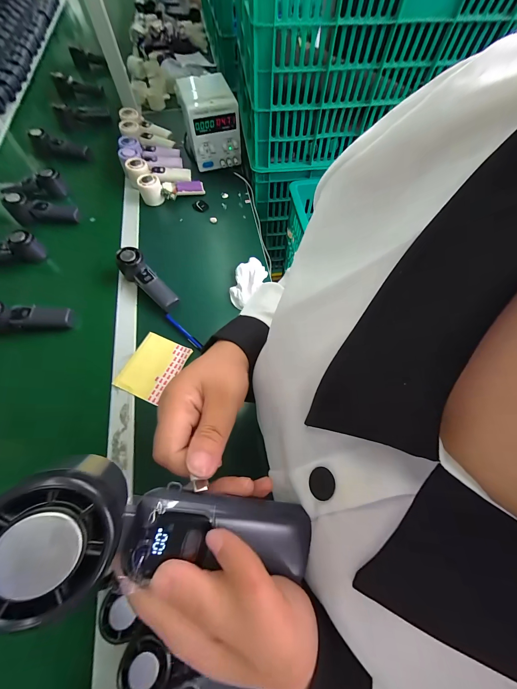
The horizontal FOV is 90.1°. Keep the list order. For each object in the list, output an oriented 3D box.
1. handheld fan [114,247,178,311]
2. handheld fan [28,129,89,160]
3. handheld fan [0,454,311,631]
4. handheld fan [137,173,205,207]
[{"bbox_3d":[-0.233,-0.134,0.544,0.159,0.058,0.050,42,70,18],"label":"handheld fan"},{"bbox_3d":[-0.594,-0.591,0.770,0.154,0.045,0.061,0,62,-21],"label":"handheld fan"},{"bbox_3d":[-0.049,0.101,0.146,0.162,0.047,0.056,19,60,-27],"label":"handheld fan"},{"bbox_3d":[-0.228,-0.416,0.682,0.164,0.056,0.061,-18,65,-10],"label":"handheld fan"}]

